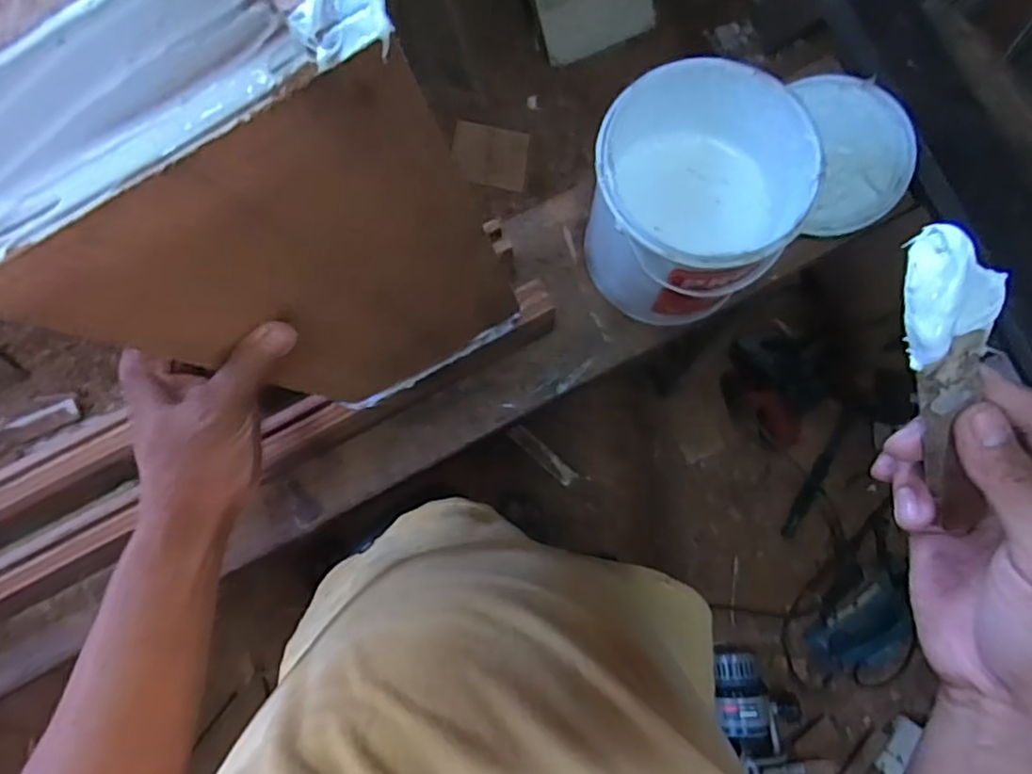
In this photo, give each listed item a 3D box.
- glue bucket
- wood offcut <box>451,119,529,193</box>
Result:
[{"bbox_3d":[0.159,-0.179,0.608,0.173,0.168,0.188,0,81,-1],"label":"glue bucket"},{"bbox_3d":[-0.053,-0.462,1.288,0.151,0.020,0.111,12,100,0],"label":"wood offcut"}]

